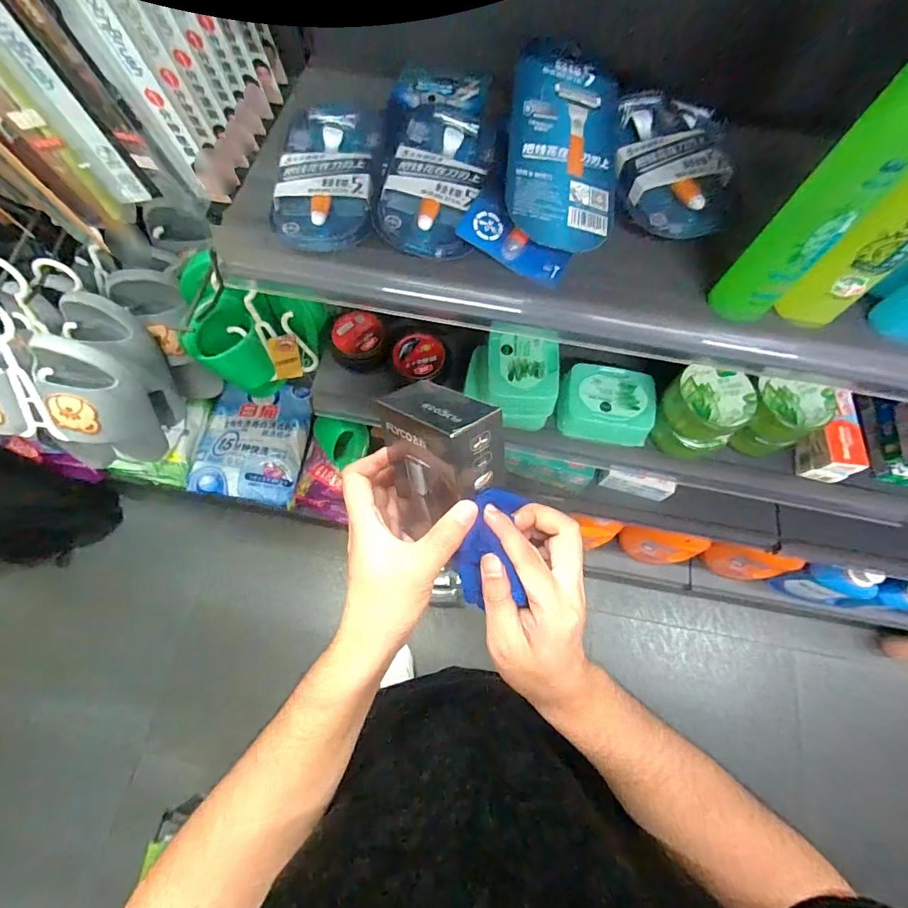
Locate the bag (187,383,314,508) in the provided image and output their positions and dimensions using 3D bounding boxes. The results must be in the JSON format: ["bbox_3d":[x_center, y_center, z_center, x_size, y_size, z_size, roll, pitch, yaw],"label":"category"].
[{"bbox_3d":[-0.589,-0.031,1.273,0.295,0.092,0.317,8,70,3],"label":"bag"}]

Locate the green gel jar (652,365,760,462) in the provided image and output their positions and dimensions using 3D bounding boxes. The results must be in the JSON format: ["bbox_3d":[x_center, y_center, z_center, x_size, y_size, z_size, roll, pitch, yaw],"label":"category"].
[{"bbox_3d":[0.326,-0.056,0.586,0.099,0.101,0.090,0,69,0],"label":"green gel jar"}]

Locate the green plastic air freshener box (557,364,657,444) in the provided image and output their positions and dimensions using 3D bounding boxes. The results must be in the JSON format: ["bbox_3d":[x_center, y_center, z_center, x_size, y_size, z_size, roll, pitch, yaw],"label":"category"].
[{"bbox_3d":[0.214,-0.067,0.615,0.125,0.051,0.092,8,70,3],"label":"green plastic air freshener box"}]

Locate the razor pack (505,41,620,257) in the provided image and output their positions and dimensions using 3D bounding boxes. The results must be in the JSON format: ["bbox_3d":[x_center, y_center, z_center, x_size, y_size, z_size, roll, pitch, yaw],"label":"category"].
[{"bbox_3d":[0.092,-0.263,0.380,0.099,0.028,0.180,11,82,-12],"label":"razor pack"}]

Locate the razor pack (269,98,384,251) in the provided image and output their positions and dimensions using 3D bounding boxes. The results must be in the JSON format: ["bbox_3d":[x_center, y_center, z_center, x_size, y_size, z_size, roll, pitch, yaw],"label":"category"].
[{"bbox_3d":[-0.117,-0.267,0.408,0.093,0.028,0.168,-3,69,-1],"label":"razor pack"}]

